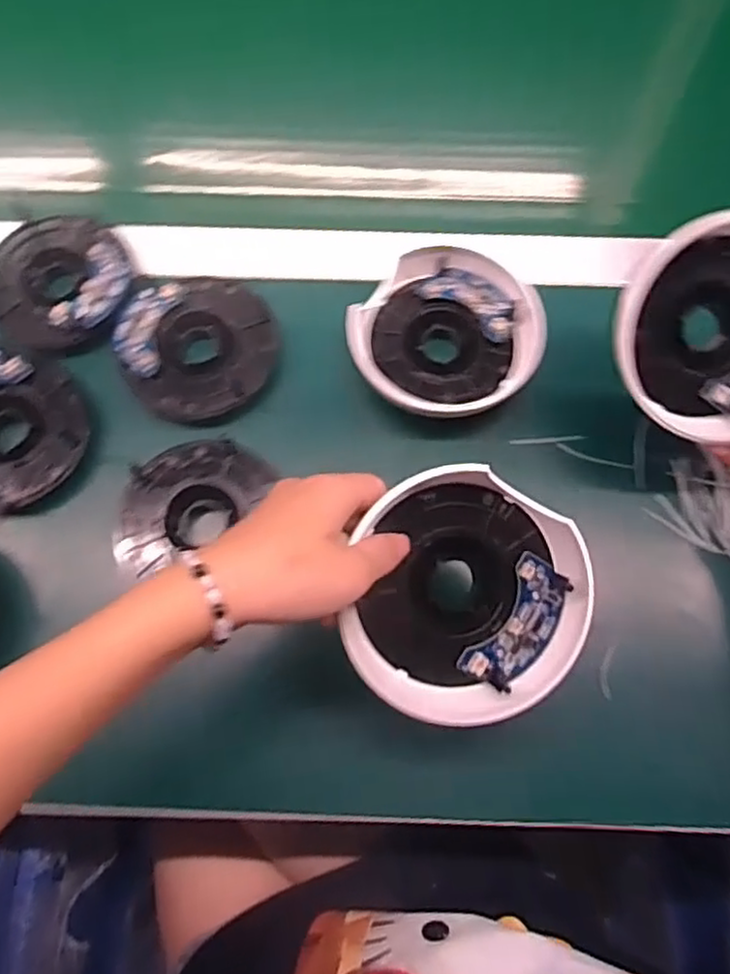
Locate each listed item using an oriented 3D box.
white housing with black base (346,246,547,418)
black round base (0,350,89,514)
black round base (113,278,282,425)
[{"bbox_3d":[0.049,-0.092,0.453,0.114,0.044,0.110,0,73,0],"label":"white housing with black base"},{"bbox_3d":[-0.227,-0.036,0.439,0.092,0.021,0.094,0,73,0],"label":"black round base"},{"bbox_3d":[-0.106,-0.090,0.452,0.098,0.017,0.093,0,73,0],"label":"black round base"}]

